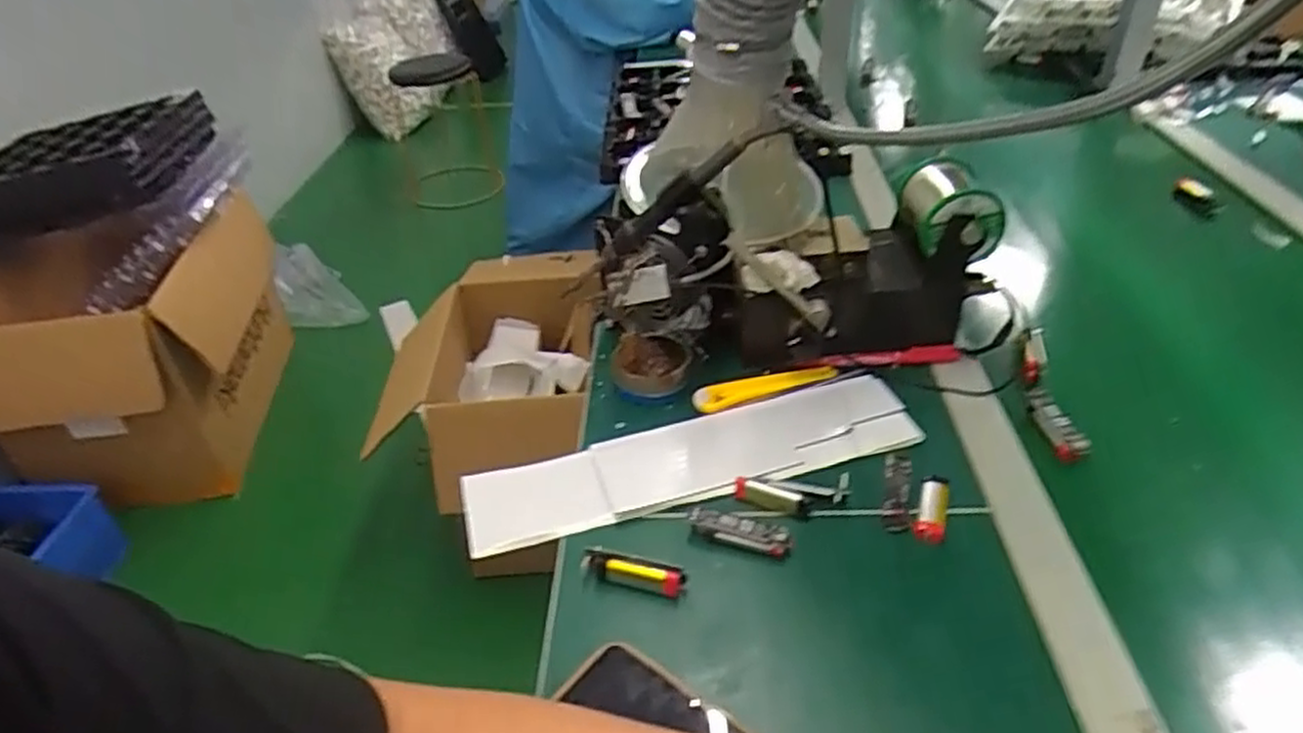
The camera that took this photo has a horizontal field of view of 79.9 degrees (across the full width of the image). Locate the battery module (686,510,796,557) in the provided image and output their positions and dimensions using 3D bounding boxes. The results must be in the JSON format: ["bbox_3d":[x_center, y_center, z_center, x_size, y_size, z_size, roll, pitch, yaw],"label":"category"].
[{"bbox_3d":[0.058,0.108,0.520,0.071,0.014,0.021,12,40,19],"label":"battery module"}]

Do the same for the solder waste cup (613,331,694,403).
[{"bbox_3d":[0.000,-0.003,0.649,0.064,0.027,0.065,-3,37,0],"label":"solder waste cup"}]

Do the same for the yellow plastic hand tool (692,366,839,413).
[{"bbox_3d":[0.096,0.016,0.643,0.128,0.011,0.025,-13,38,-13],"label":"yellow plastic hand tool"}]

